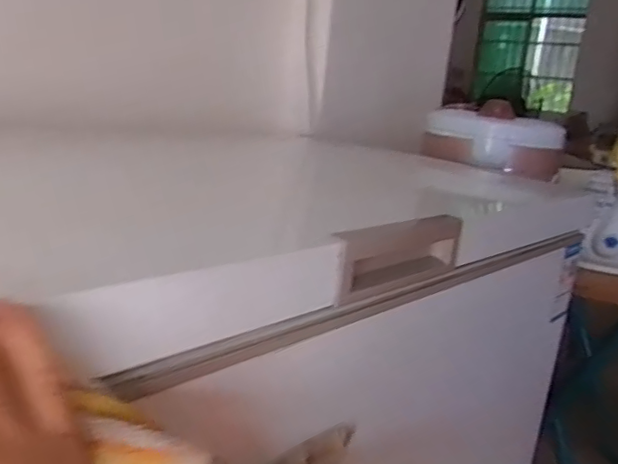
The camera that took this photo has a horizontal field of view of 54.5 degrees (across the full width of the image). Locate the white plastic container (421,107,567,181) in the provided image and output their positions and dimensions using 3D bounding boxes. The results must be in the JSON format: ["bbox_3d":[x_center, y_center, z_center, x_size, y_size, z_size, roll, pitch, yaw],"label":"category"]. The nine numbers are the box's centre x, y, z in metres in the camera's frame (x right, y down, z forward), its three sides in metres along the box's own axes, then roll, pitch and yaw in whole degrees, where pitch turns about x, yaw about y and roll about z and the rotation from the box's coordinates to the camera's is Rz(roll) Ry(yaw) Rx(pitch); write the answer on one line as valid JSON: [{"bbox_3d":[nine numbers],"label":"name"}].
[{"bbox_3d":[0.342,-0.165,1.137,0.257,0.114,0.241,9,14,11],"label":"white plastic container"}]

